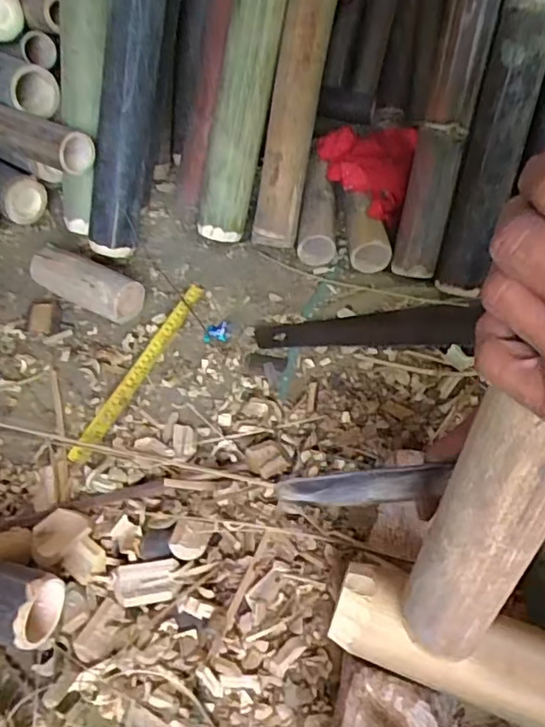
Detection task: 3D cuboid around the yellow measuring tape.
[{"bbox_3d":[-0.156,-0.005,0.704,0.024,0.008,0.302,16,49,15],"label":"yellow measuring tape"}]

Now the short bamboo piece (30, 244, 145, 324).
[{"bbox_3d":[-0.244,-0.105,0.760,0.164,0.060,0.055,24,52,21],"label":"short bamboo piece"}]

